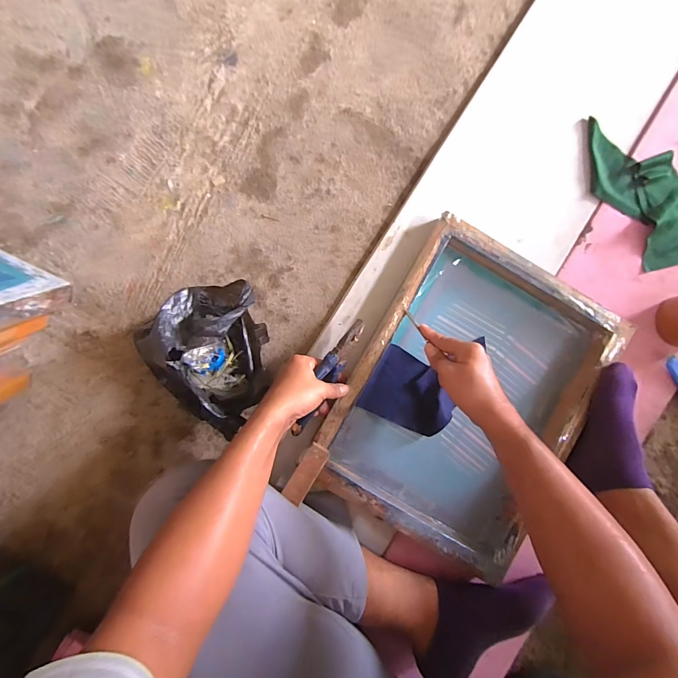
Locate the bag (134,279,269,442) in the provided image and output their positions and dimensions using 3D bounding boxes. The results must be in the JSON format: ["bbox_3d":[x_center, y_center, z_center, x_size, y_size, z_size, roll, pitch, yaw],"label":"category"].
[{"bbox_3d":[-0.171,0.023,0.509,0.193,0.145,0.178,-43,91,-2],"label":"bag"}]

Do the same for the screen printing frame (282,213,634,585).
[{"bbox_3d":[0.184,0.087,0.544,0.335,0.056,0.457,30,89,-2],"label":"screen printing frame"}]

